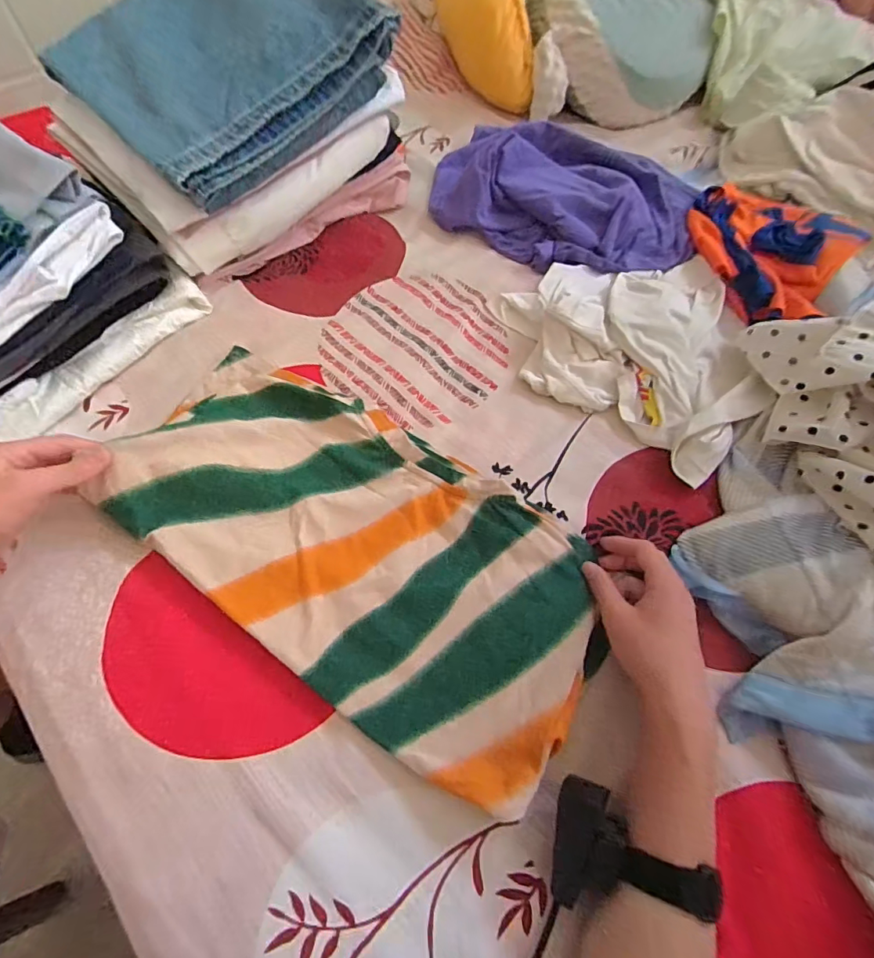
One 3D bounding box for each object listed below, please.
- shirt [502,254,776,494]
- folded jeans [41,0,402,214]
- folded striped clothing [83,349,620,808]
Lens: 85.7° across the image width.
[{"bbox_3d":[0.233,-0.178,0.541,0.306,0.047,0.266,36,67,16],"label":"shirt"},{"bbox_3d":[-0.235,-0.462,0.514,0.294,0.126,0.243,-39,70,-19],"label":"folded jeans"},{"bbox_3d":[-0.075,0.046,0.424,0.458,0.050,0.237,32,69,16],"label":"folded striped clothing"}]

